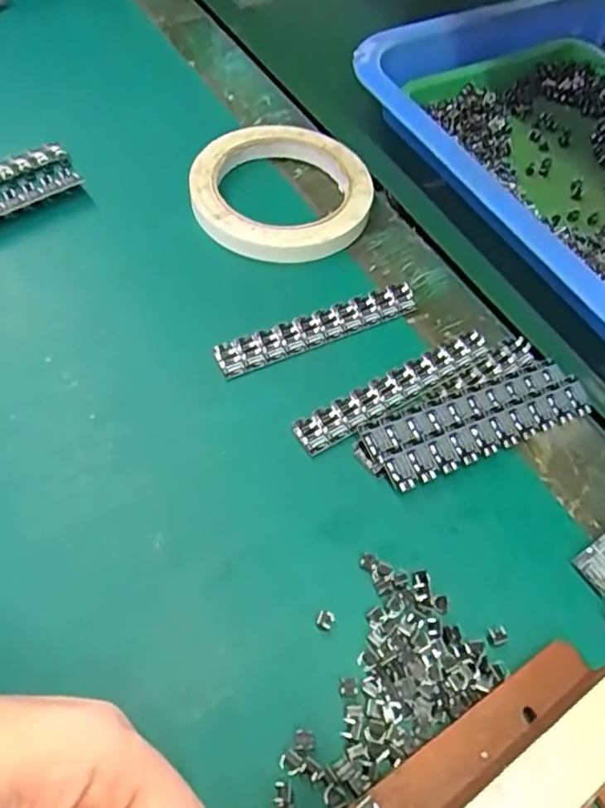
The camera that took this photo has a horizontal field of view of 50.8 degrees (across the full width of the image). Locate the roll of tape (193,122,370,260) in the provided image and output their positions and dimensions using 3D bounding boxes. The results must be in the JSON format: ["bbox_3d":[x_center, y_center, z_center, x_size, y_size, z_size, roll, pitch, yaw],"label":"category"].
[{"bbox_3d":[-0.012,-0.124,0.371,0.100,0.017,0.101,0,57,-4],"label":"roll of tape"}]

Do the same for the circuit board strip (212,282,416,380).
[{"bbox_3d":[0.009,-0.039,0.323,0.110,0.005,0.018,-22,61,-17],"label":"circuit board strip"}]

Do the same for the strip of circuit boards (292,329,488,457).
[{"bbox_3d":[0.046,-0.008,0.305,0.110,0.004,0.020,-27,63,-20],"label":"strip of circuit boards"}]

